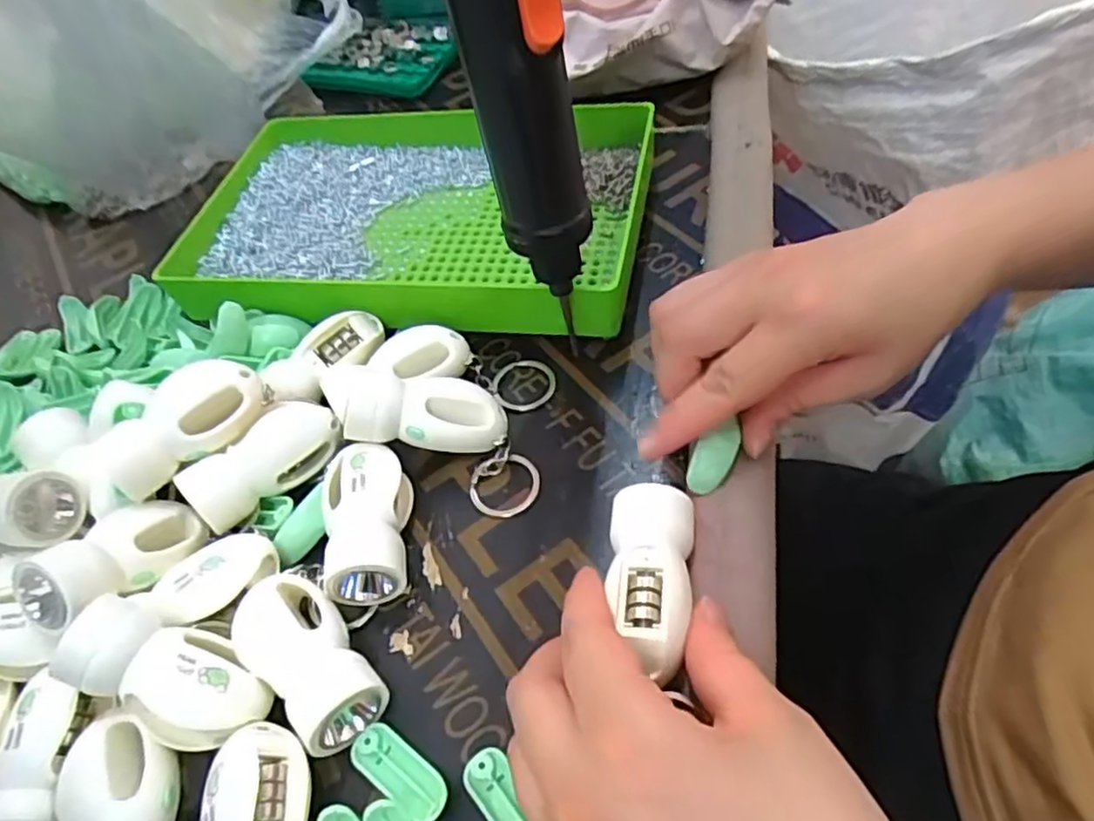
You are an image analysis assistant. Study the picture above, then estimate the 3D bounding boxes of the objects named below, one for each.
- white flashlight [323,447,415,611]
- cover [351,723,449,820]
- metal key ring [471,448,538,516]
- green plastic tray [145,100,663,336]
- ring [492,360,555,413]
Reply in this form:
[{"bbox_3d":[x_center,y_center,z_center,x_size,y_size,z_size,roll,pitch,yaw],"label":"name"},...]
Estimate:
[{"bbox_3d":[-0.069,0.045,0.274,0.033,0.026,0.063,-18,51,-2],"label":"white flashlight"},{"bbox_3d":[-0.047,0.116,0.225,0.040,0.010,0.015,28,52,26],"label":"cover"},{"bbox_3d":[-0.018,0.031,0.293,0.030,0.006,0.028,-6,52,8],"label":"metal key ring"},{"bbox_3d":[-0.076,-0.109,0.379,0.252,0.034,0.167,1,53,13],"label":"green plastic tray"},{"bbox_3d":[-0.011,-0.013,0.325,0.030,0.006,0.029,-6,52,8],"label":"ring"}]

